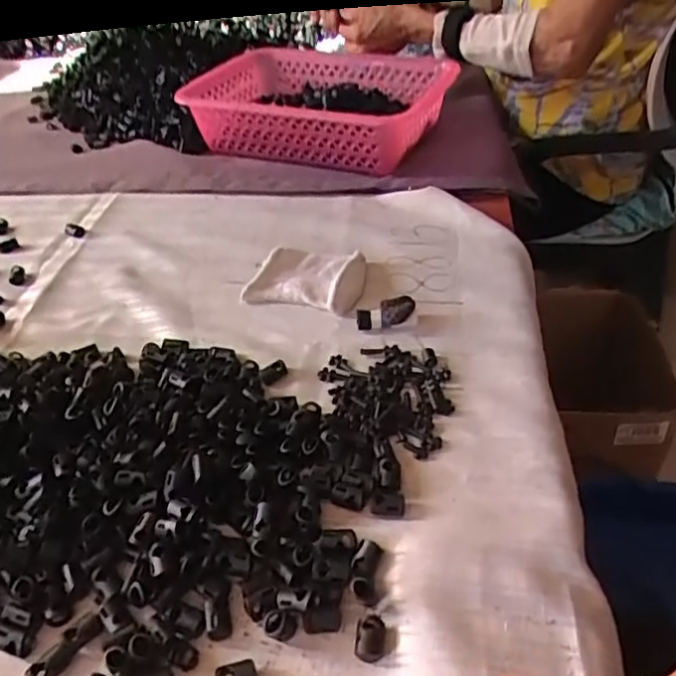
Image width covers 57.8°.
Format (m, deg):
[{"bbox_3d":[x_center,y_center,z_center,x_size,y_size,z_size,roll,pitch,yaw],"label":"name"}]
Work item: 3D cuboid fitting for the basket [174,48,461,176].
[{"bbox_3d":[-0.026,-0.268,0.712,0.325,0.086,0.157,18,46,23],"label":"basket"}]

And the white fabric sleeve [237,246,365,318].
[{"bbox_3d":[-0.025,-0.058,0.536,0.098,0.022,0.075,11,43,16],"label":"white fabric sleeve"}]

